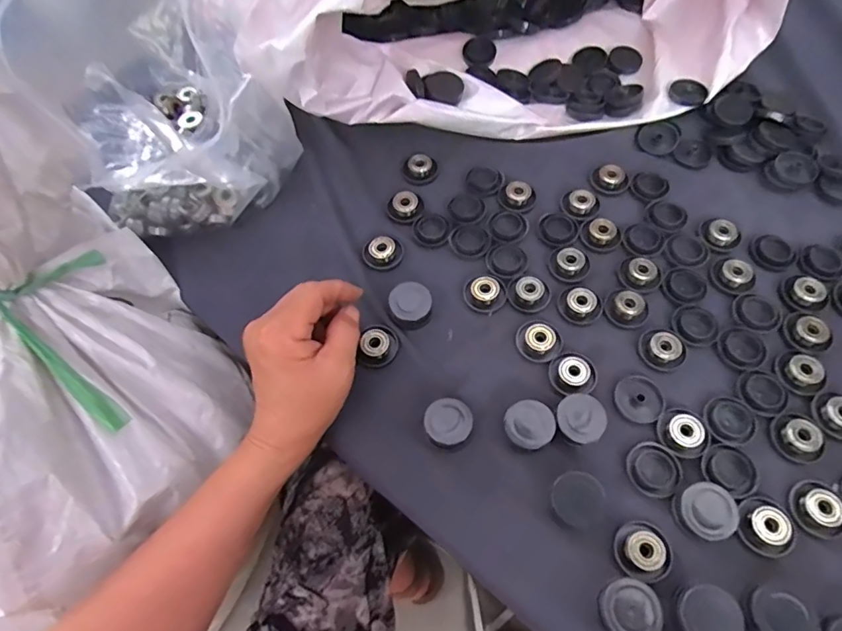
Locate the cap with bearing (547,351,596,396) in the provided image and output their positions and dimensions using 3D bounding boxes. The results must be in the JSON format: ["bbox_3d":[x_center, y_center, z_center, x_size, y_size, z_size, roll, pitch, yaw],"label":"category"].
[{"bbox_3d":[0.110,0.040,0.363,0.031,0.011,0.031,0,65,1],"label":"cap with bearing"}]

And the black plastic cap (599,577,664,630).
[{"bbox_3d":[0.119,0.170,0.292,0.032,0.022,0.032,0,65,1],"label":"black plastic cap"}]

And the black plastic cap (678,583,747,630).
[{"bbox_3d":[0.162,0.171,0.286,0.034,0.019,0.032,0,65,1],"label":"black plastic cap"}]

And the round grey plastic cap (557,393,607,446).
[{"bbox_3d":[0.107,0.071,0.341,0.034,0.015,0.031,0,65,1],"label":"round grey plastic cap"}]

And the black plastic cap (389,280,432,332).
[{"bbox_3d":[-0.008,-0.010,0.387,0.033,0.016,0.033,0,65,1],"label":"black plastic cap"}]

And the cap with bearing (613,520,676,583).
[{"bbox_3d":[0.139,0.144,0.308,0.034,0.013,0.033,0,65,1],"label":"cap with bearing"}]

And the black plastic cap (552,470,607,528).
[{"bbox_3d":[0.099,0.116,0.319,0.030,0.017,0.032,0,65,1],"label":"black plastic cap"}]

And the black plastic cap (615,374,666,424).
[{"bbox_3d":[0.154,0.058,0.353,0.033,0.004,0.034,0,65,1],"label":"black plastic cap"}]

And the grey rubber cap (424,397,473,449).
[{"bbox_3d":[0.019,0.075,0.348,0.031,0.014,0.033,0,65,1],"label":"grey rubber cap"}]

